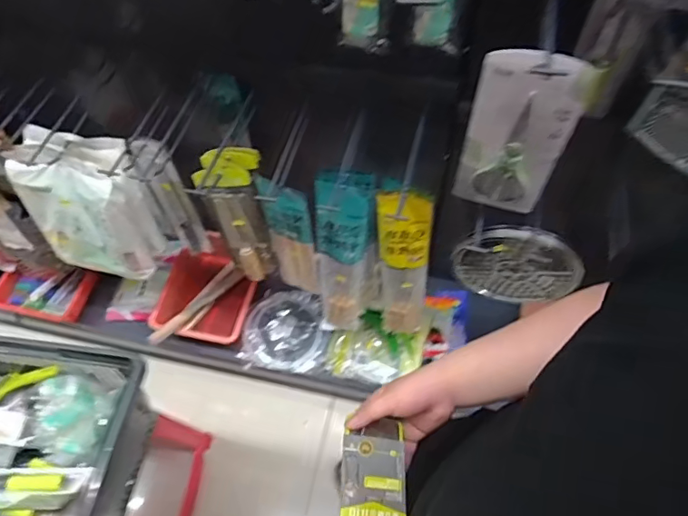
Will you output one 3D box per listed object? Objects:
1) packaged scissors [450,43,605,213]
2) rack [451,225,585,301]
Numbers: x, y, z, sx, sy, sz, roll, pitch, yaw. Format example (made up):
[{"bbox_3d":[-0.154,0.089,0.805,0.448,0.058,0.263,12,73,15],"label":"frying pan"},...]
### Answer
[{"bbox_3d":[0.230,-0.156,0.689,0.130,0.286,0.028,12,61,7],"label":"packaged scissors"},{"bbox_3d":[0.311,0.017,0.938,0.211,0.203,0.030,14,60,11],"label":"rack"}]

